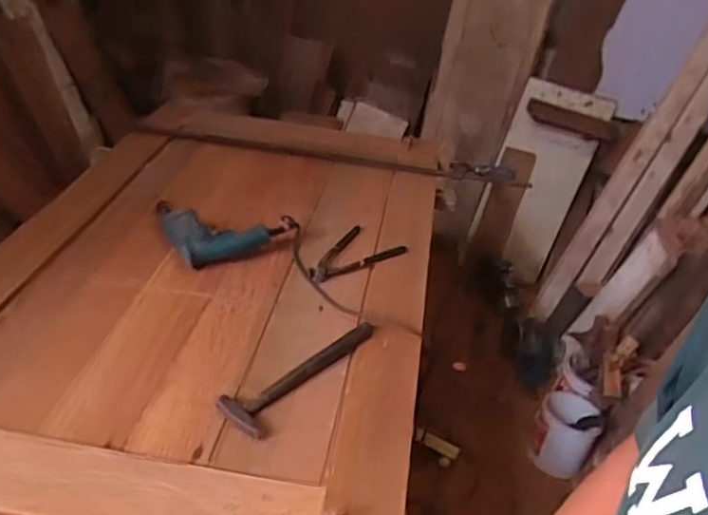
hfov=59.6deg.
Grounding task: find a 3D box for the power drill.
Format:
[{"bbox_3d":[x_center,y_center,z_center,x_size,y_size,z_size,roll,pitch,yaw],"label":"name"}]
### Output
[{"bbox_3d":[-0.260,-0.048,1.225,0.285,0.104,0.118,6,34,-2],"label":"power drill"}]

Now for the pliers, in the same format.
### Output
[{"bbox_3d":[-0.005,0.000,1.243,0.129,0.023,0.200,29,40,29],"label":"pliers"}]

